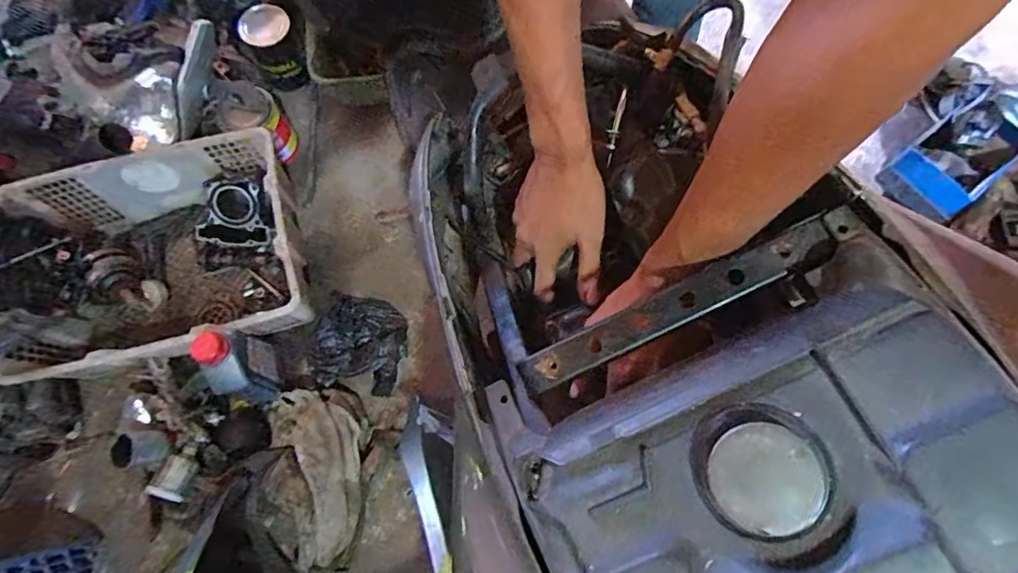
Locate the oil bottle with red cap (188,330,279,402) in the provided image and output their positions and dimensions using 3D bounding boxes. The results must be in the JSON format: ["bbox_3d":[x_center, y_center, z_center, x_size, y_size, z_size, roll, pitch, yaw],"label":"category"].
[{"bbox_3d":[-0.441,0.134,0.863,0.068,0.221,0.095,-11,71,-4],"label":"oil bottle with red cap"}]

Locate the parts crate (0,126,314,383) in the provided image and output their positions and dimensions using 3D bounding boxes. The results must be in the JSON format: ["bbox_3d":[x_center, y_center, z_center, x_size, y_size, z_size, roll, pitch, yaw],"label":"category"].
[{"bbox_3d":[-0.614,-0.051,0.926,0.468,0.178,0.370,-14,72,-4],"label":"parts crate"}]

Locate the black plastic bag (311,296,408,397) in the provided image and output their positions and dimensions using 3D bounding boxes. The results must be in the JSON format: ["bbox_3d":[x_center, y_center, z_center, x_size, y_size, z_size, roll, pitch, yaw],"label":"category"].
[{"bbox_3d":[-0.275,0.100,0.950,0.168,0.047,0.173,7,71,3],"label":"black plastic bag"}]

